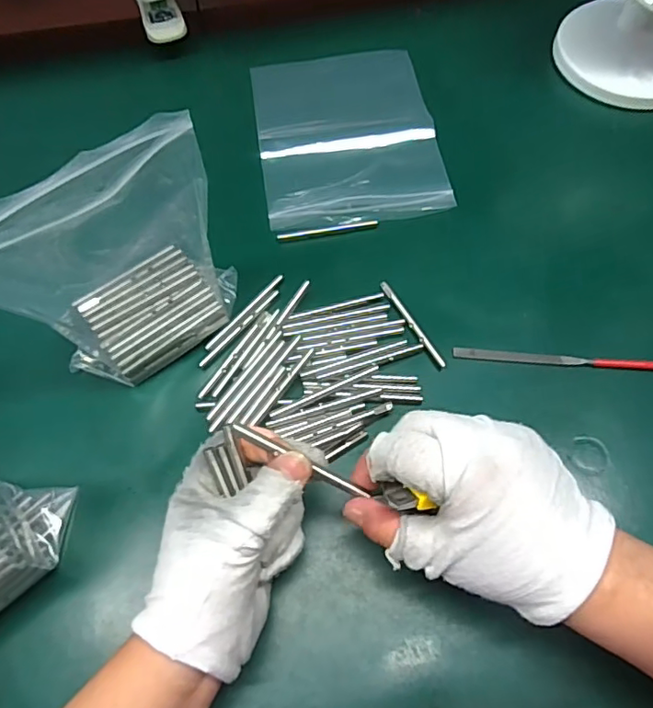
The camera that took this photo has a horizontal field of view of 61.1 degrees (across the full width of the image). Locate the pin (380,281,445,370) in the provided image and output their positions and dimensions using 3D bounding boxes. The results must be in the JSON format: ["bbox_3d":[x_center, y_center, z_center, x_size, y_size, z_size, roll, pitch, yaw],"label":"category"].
[{"bbox_3d":[0.060,-0.022,0.392,0.006,0.004,0.077,-28,67,-12],"label":"pin"}]

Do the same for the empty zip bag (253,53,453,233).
[{"bbox_3d":[0.016,-0.195,0.478,0.147,0.005,0.202,-8,65,-3],"label":"empty zip bag"}]

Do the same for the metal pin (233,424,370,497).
[{"bbox_3d":[-0.012,0.054,0.280,0.074,0.004,0.005,29,68,-2],"label":"metal pin"}]

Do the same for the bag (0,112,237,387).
[{"bbox_3d":[-0.128,-0.052,0.327,0.142,0.152,0.071,-33,69,-14],"label":"bag"}]

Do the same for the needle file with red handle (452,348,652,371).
[{"bbox_3d":[0.168,0.004,0.378,0.158,0.006,0.008,5,65,3],"label":"needle file with red handle"}]

